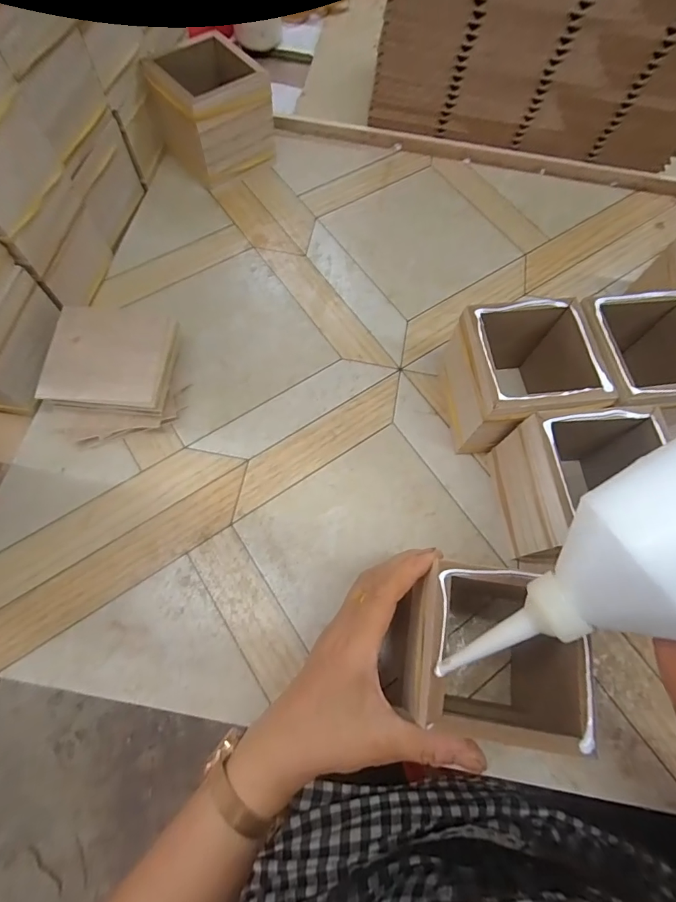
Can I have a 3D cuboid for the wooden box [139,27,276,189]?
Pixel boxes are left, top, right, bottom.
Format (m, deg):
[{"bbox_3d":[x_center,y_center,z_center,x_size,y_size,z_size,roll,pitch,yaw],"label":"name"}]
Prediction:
[{"bbox_3d":[-0.129,-0.348,0.444,0.092,0.088,0.083,-38,75,-15],"label":"wooden box"}]

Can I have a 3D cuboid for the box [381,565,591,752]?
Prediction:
[{"bbox_3d":[0.092,0.122,0.265,0.088,0.087,0.084,9,69,1],"label":"box"}]

